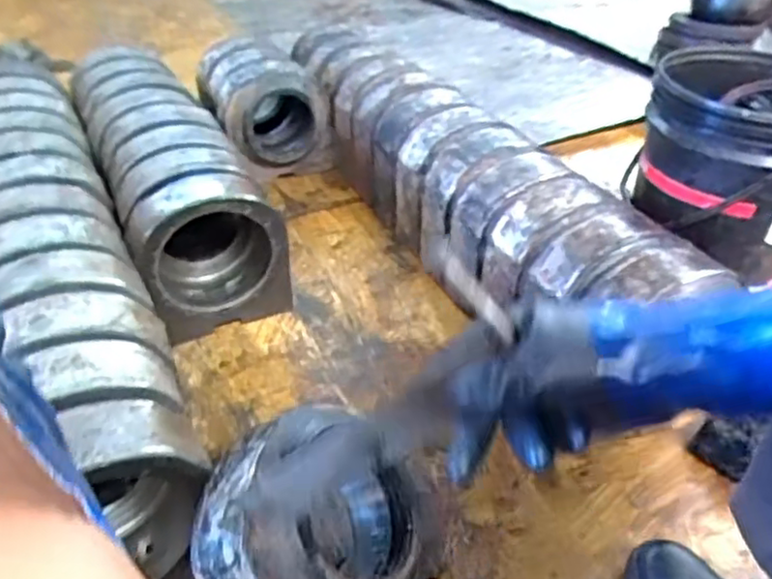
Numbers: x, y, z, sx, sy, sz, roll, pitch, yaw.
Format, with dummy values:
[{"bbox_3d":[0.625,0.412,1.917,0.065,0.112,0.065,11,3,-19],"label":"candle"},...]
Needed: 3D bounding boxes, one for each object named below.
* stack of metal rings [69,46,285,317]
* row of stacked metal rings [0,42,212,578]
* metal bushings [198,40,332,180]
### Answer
[{"bbox_3d":[-0.437,-0.256,1.308,0.223,0.199,0.804,-16,39,-22],"label":"stack of metal rings"},{"bbox_3d":[-0.505,-0.063,1.013,0.210,0.184,1.105,-18,39,-24],"label":"row of stacked metal rings"},{"bbox_3d":[-0.288,-0.429,1.575,0.257,0.228,0.305,-12,37,-17],"label":"metal bushings"}]

